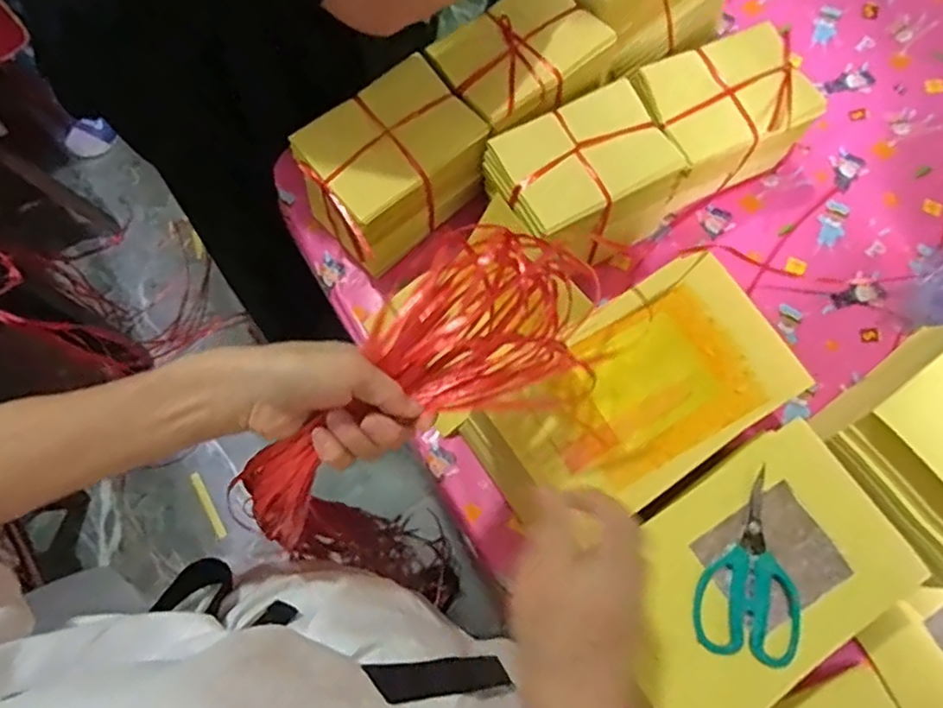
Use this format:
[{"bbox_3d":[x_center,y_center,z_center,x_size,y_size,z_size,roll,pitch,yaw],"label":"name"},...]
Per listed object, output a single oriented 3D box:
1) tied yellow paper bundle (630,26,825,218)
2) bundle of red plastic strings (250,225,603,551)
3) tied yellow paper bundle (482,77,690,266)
[{"bbox_3d":[0.265,-0.251,0.721,0.164,0.123,0.116,-24,74,-7],"label":"tied yellow paper bundle"},{"bbox_3d":[-0.035,0.029,0.431,0.259,0.091,0.108,-40,77,-8],"label":"bundle of red plastic strings"},{"bbox_3d":[0.115,-0.179,0.692,0.170,0.124,0.128,-31,75,-9],"label":"tied yellow paper bundle"}]

